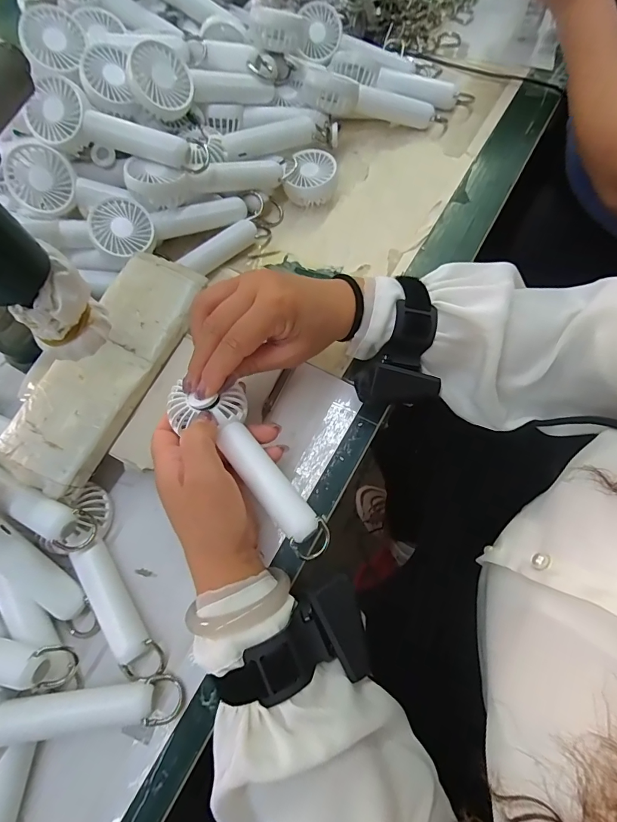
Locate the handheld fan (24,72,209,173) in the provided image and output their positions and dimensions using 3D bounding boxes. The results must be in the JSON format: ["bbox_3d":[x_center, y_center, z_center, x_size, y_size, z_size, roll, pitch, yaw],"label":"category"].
[{"bbox_3d":[-0.174,-0.259,0.371,0.154,0.033,0.053,14,72,-8],"label":"handheld fan"}]

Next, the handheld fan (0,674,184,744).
[{"bbox_3d":[-0.171,0.204,0.267,0.164,0.028,0.050,3,70,-16],"label":"handheld fan"}]

